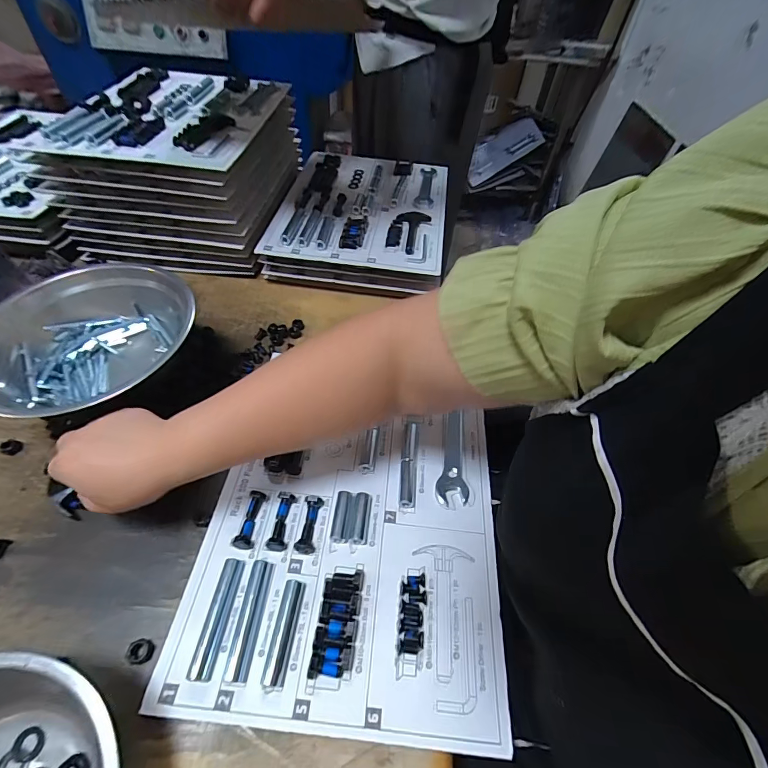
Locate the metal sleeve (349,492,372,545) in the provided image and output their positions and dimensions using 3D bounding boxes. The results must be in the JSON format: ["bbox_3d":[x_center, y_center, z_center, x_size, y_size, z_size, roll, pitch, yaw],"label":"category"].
[{"bbox_3d":[-0.023,0.132,0.386,0.016,0.011,0.048,8,51,1],"label":"metal sleeve"}]

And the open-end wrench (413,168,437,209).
[{"bbox_3d":[0.079,-0.369,0.728,0.034,0.013,0.167,9,53,2],"label":"open-end wrench"}]

